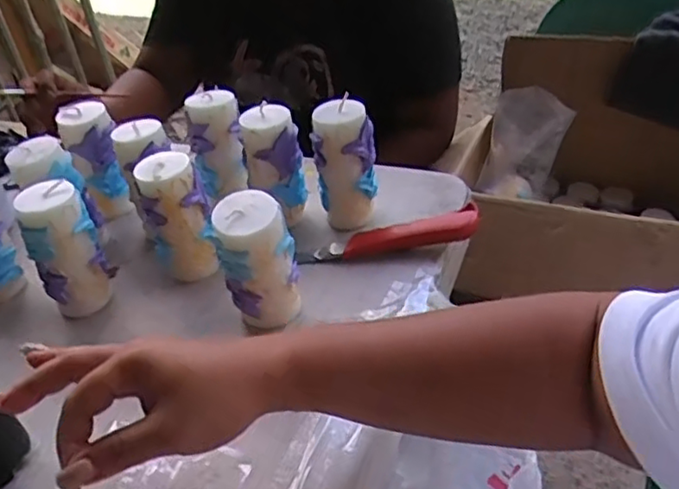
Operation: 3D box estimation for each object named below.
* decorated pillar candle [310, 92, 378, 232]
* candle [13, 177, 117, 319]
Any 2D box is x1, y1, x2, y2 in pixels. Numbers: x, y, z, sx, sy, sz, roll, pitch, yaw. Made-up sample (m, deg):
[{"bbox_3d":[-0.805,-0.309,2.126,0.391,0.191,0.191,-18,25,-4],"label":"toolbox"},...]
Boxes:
[{"bbox_3d":[0.006,-0.070,0.585,0.053,0.113,0.043,-6,37,3],"label":"decorated pillar candle"},{"bbox_3d":[-0.226,0.004,0.535,0.055,0.111,0.049,-24,40,-21],"label":"candle"}]

